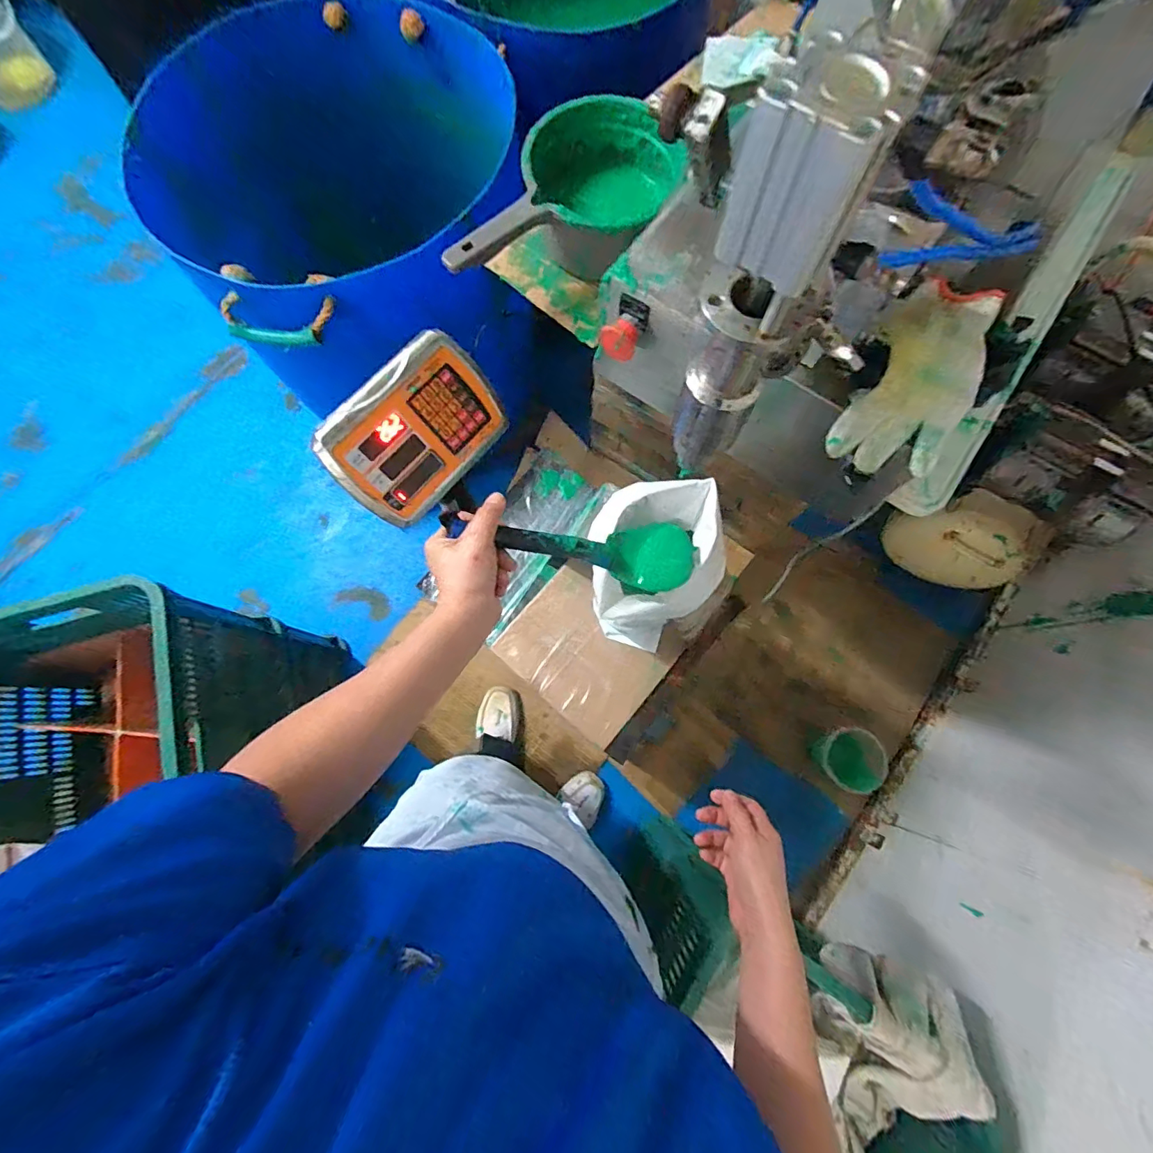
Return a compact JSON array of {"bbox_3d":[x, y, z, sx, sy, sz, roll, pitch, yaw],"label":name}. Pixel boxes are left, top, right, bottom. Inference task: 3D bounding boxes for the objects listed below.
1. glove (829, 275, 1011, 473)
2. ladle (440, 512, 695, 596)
[{"bbox_3d":[0.278,-0.161,0.406,0.091,0.045,0.155,18,106,-3],"label":"glove"},{"bbox_3d":[0.006,-0.032,0.489,0.267,0.044,0.072,9,74,-28],"label":"ladle"}]

